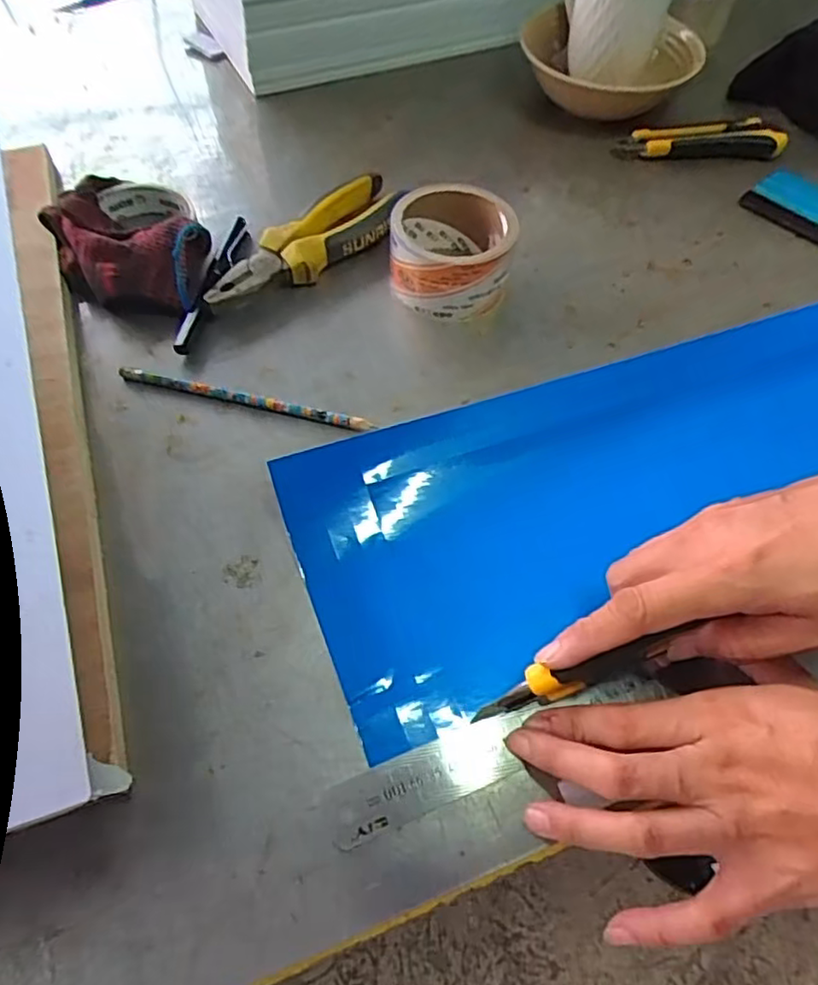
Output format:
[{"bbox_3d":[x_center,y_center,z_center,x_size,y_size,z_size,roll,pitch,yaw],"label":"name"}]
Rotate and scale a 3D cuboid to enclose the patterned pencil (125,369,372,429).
[{"bbox_3d":[-0.107,-0.061,0.412,0.169,0.009,0.009,13,59,6],"label":"patterned pencil"}]

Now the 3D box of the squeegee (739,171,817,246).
[{"bbox_3d":[0.337,-0.238,0.534,0.067,0.009,0.097,-40,67,-23],"label":"squeegee"}]

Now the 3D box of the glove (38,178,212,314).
[{"bbox_3d":[-0.205,-0.183,0.462,0.097,0.043,0.137,-26,63,-17],"label":"glove"}]

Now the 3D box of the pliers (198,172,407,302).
[{"bbox_3d":[-0.074,-0.188,0.480,0.180,0.029,0.050,-39,67,-22],"label":"pliers"}]

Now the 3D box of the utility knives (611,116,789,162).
[{"bbox_3d":[0.265,-0.321,0.578,0.148,0.023,0.035,-1,58,-2],"label":"utility knives"}]

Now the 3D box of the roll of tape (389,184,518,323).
[{"bbox_3d":[0.030,-0.175,0.462,0.085,0.055,0.084,1,58,-1],"label":"roll of tape"}]

